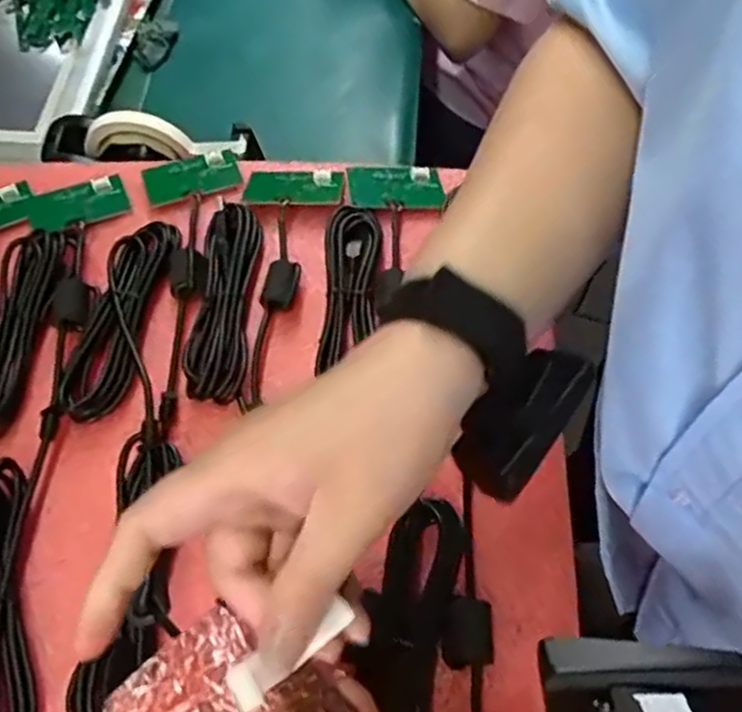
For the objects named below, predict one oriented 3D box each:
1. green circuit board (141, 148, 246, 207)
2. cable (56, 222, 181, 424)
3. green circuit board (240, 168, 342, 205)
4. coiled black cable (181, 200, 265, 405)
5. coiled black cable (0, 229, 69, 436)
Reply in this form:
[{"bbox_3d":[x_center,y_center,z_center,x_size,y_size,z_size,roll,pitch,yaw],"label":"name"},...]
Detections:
[{"bbox_3d":[-0.135,-0.134,0.522,0.070,0.013,0.042,-22,65,-10],"label":"green circuit board"},{"bbox_3d":[-0.159,-0.029,0.441,0.039,0.020,0.147,8,63,5],"label":"cable"},{"bbox_3d":[-0.056,-0.122,0.500,0.068,0.005,0.043,3,45,3],"label":"green circuit board"},{"bbox_3d":[-0.093,-0.039,0.447,0.037,0.018,0.149,2,63,2],"label":"coiled black cable"},{"bbox_3d":[-0.229,-0.018,0.441,0.038,0.019,0.149,2,63,2],"label":"coiled black cable"}]

